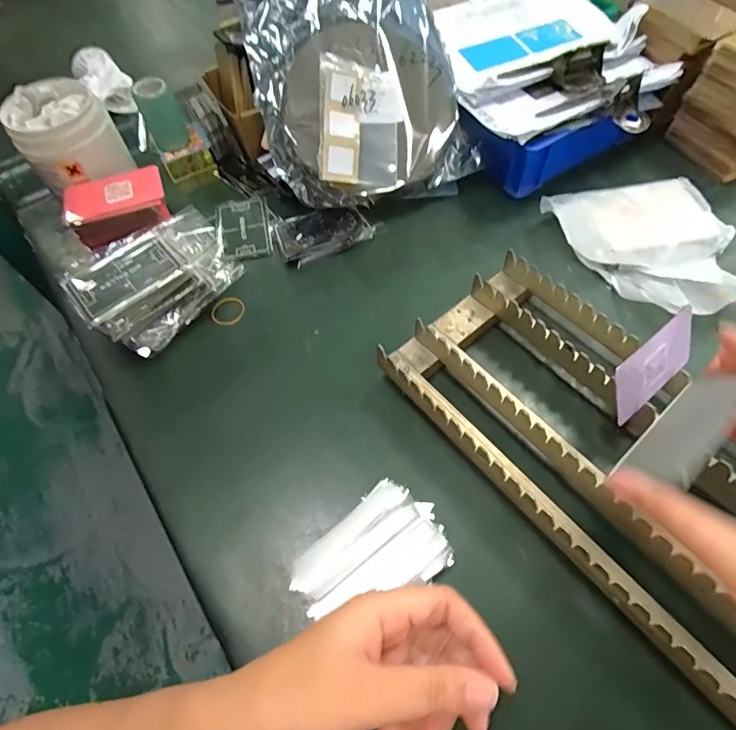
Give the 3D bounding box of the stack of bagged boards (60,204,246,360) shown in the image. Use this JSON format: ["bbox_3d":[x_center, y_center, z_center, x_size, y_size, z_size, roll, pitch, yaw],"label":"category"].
[{"bbox_3d":[-0.189,-0.074,0.424,0.140,0.067,0.088,-42,66,-19],"label":"stack of bagged boards"}]

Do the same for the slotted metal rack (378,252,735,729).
[{"bbox_3d":[0.249,0.134,0.281,0.174,0.048,0.554,-38,65,-17],"label":"slotted metal rack"}]

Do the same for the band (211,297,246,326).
[{"bbox_3d":[-0.136,-0.051,0.446,0.033,0.007,0.028,-33,71,-13],"label":"band"}]

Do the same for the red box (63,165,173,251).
[{"bbox_3d":[-0.257,-0.166,0.466,0.098,0.032,0.082,-23,61,-10],"label":"red box"}]

